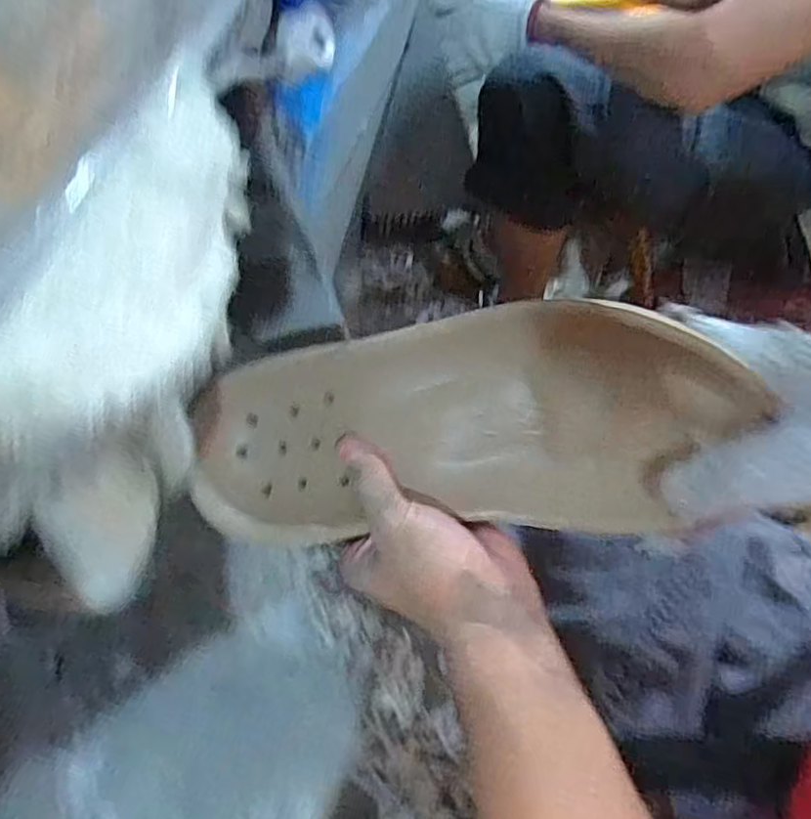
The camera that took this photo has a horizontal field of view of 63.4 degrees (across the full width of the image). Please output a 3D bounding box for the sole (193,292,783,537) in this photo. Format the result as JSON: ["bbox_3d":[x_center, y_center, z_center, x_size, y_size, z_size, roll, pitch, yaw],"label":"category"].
[{"bbox_3d":[0.014,0.010,0.343,0.281,0.115,0.037,-3,15,17],"label":"sole"}]

